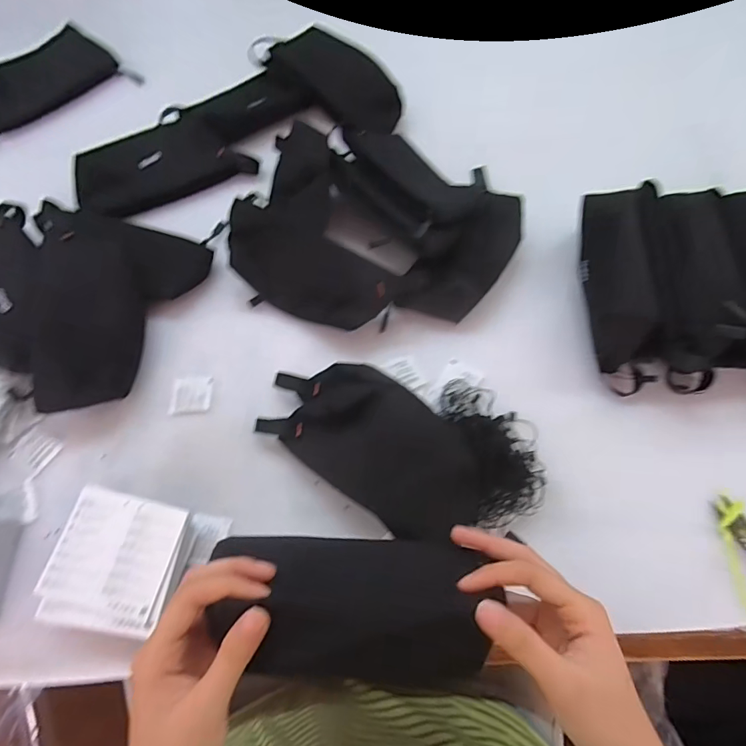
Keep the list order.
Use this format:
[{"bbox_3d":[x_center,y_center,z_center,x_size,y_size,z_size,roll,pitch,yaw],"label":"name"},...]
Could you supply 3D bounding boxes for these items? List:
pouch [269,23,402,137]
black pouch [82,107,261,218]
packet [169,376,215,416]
[{"bbox_3d":[-0.042,-0.393,0.608,0.182,0.019,0.090,36,75,-1],"label":"pouch"},{"bbox_3d":[-0.262,-0.264,0.570,0.215,0.047,0.077,-20,72,-6],"label":"black pouch"},{"bbox_3d":[-0.189,0.023,0.469,0.041,0.004,0.038,-4,68,-1],"label":"packet"}]

